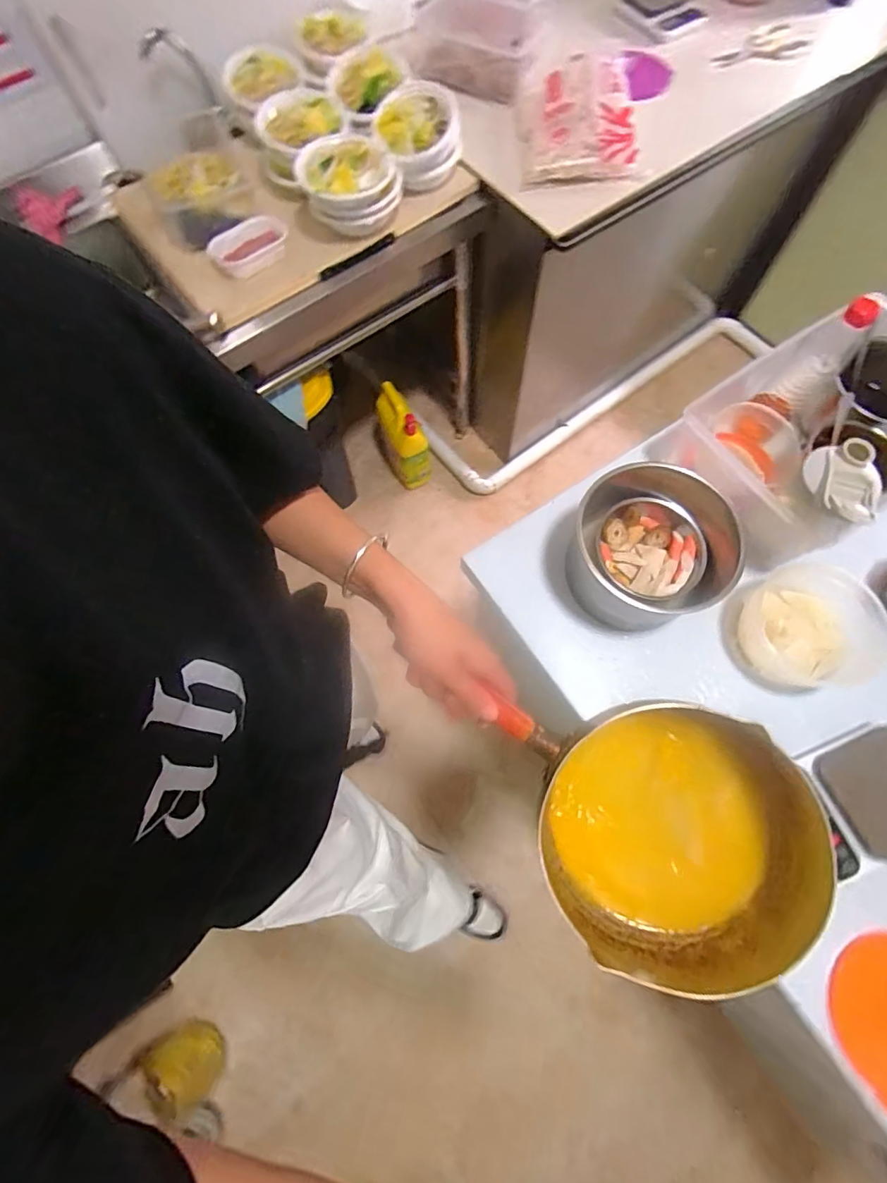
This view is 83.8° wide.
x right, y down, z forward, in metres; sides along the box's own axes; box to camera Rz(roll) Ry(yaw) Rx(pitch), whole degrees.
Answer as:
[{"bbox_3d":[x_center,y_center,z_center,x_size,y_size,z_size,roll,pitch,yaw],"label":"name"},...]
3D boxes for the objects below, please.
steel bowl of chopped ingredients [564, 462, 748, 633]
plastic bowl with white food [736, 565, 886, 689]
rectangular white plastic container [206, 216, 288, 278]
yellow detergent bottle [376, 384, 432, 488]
[{"bbox_3d":[0.271,-0.048,0.645,0.182,0.127,0.171,-1,71,2],"label":"steel bowl of chopped ingredients"},{"bbox_3d":[0.471,0.043,0.640,0.142,0.066,0.155,-1,71,2],"label":"plastic bowl with white food"},{"bbox_3d":[-0.362,-0.648,0.928,0.147,0.032,0.100,-30,73,-8],"label":"rectangular white plastic container"},{"bbox_3d":[-0.113,-0.463,1.524,0.102,0.306,0.175,-28,72,-8],"label":"yellow detergent bottle"}]

